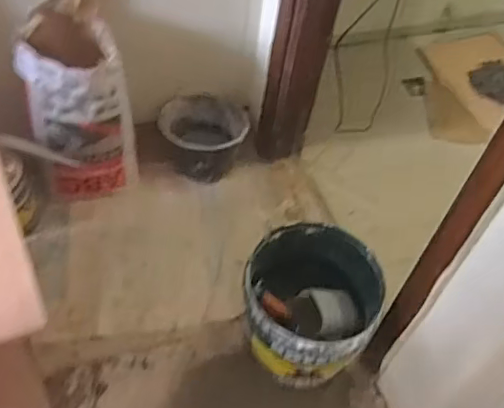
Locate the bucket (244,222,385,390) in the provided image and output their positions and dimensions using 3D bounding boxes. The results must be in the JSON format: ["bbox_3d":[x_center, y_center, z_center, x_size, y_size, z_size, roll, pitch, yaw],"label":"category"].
[{"bbox_3d":[0.132,0.241,1.373,0.294,0.252,0.309,3,52,-4],"label":"bucket"}]

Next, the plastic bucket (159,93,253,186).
[{"bbox_3d":[-0.141,-0.209,1.837,0.269,0.203,0.251,3,52,-4],"label":"plastic bucket"}]

